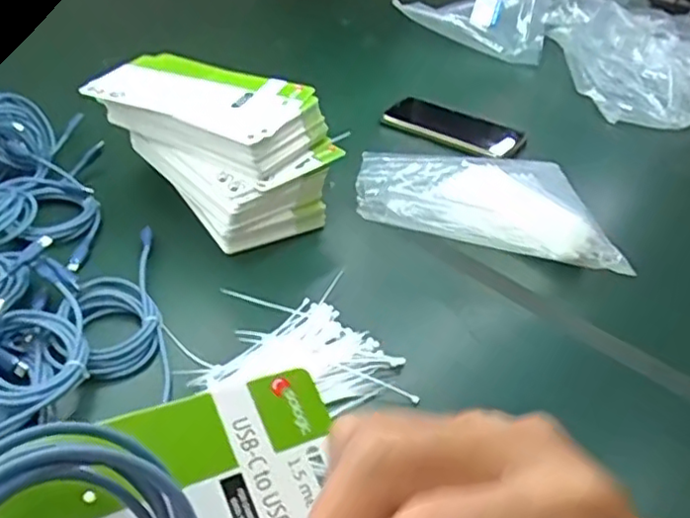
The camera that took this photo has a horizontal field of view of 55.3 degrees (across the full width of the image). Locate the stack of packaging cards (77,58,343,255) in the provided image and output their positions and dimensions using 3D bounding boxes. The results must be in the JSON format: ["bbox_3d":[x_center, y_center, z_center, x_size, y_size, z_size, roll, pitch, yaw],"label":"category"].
[{"bbox_3d":[-0.118,-0.097,0.604,0.200,0.115,0.120,23,40,24],"label":"stack of packaging cards"}]

